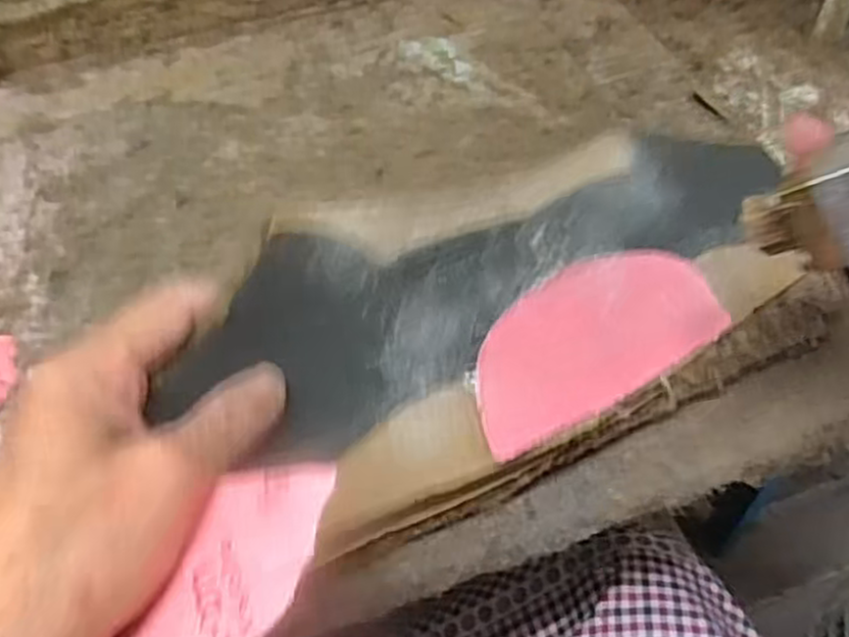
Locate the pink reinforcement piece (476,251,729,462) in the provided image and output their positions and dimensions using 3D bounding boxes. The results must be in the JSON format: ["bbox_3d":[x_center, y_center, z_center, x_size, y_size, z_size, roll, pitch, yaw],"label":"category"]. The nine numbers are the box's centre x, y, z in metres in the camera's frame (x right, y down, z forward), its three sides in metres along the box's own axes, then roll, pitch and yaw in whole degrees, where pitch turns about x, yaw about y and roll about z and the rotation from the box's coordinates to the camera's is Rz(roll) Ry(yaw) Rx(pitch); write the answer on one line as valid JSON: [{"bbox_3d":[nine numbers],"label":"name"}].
[{"bbox_3d":[0.074,0.007,0.335,0.132,0.004,0.059,-28,90,-23],"label":"pink reinforcement piece"}]

